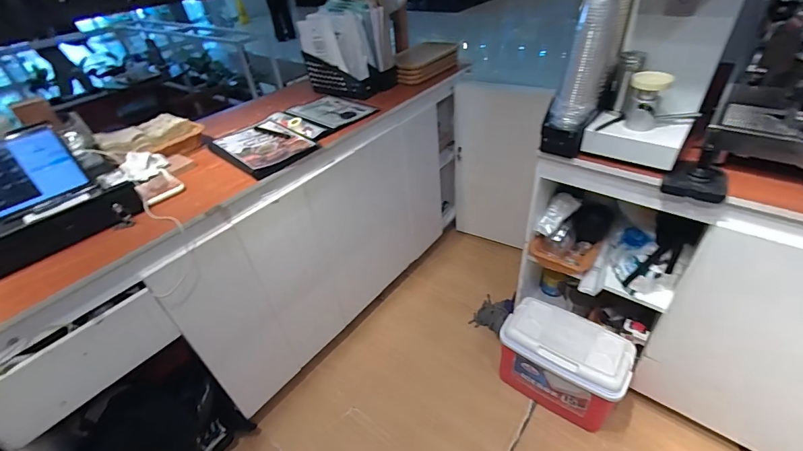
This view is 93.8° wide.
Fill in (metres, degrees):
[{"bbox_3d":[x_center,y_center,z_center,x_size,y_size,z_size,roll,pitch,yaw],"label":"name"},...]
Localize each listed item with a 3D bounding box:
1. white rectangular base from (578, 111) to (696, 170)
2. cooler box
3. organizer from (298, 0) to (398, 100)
[{"bbox_3d":[0.609,-0.231,0.979,0.210,0.066,0.150,24,47,32],"label":"white rectangular base"},{"bbox_3d":[0.571,0.496,1.362,0.404,0.321,0.228,24,48,33],"label":"cooler box"},{"bbox_3d":[-0.216,-0.742,1.516,0.306,0.350,0.290,17,44,26],"label":"organizer"}]

